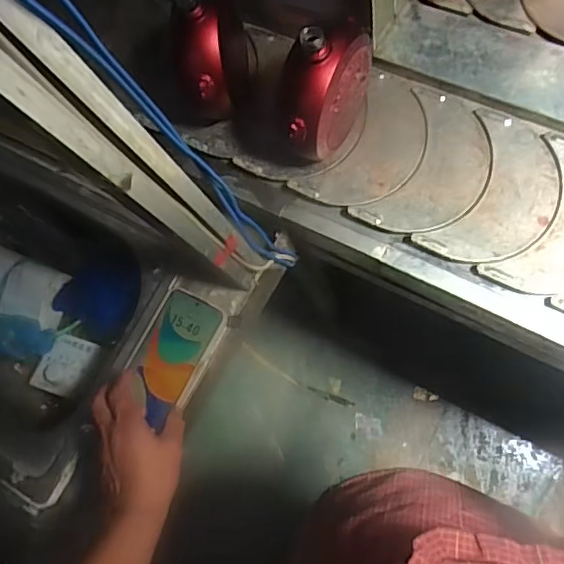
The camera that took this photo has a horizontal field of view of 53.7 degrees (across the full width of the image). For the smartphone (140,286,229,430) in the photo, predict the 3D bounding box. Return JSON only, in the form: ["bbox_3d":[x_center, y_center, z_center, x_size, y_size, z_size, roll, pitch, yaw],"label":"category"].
[{"bbox_3d":[-0.124,0.082,0.644,0.075,0.013,0.140,23,80,14],"label":"smartphone"}]

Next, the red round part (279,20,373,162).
[{"bbox_3d":[0.053,-0.205,0.594,0.052,0.145,0.132,27,125,21],"label":"red round part"}]

